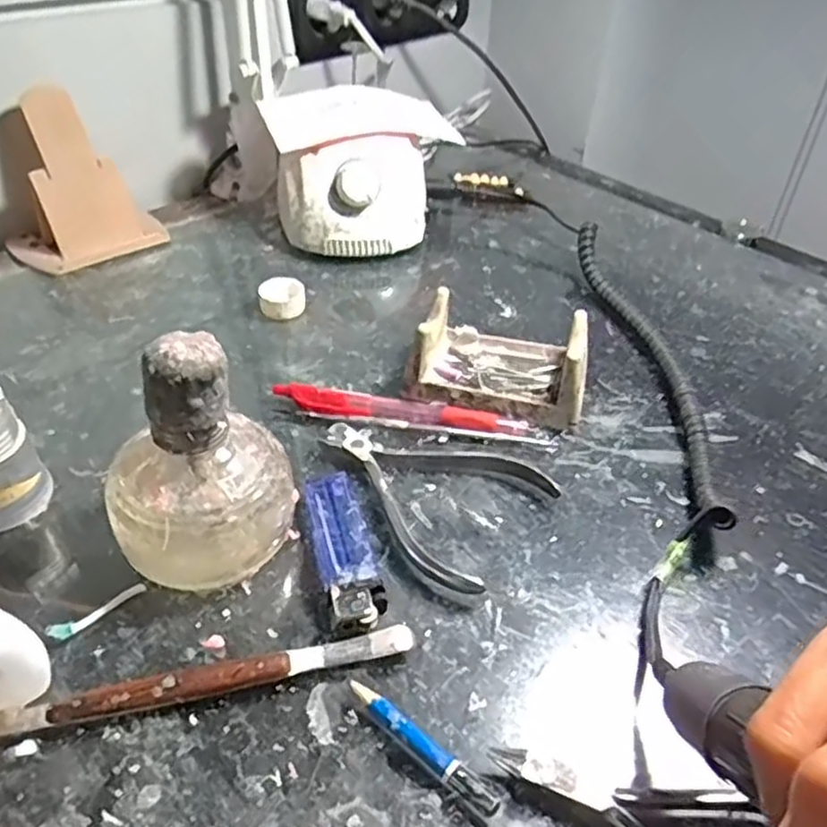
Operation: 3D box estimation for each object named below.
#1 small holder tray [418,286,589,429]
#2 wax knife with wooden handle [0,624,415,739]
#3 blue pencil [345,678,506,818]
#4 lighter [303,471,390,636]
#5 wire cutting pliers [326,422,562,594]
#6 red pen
[{"bbox_3d":[0.053,-0.034,0.405,0.091,0.043,0.061,12,41,10],"label":"small holder tray"},{"bbox_3d":[-0.084,0.101,0.262,0.170,0.009,0.012,-7,42,-13],"label":"wax knife with wooden handle"},{"bbox_3d":[0.002,0.117,0.251,0.065,0.009,0.009,31,47,28],"label":"blue pencil"},{"bbox_3d":[-0.031,0.059,0.313,0.024,0.013,0.081,-9,42,-15],"label":"lighter"},{"bbox_3d":[0.002,0.034,0.346,0.114,0.011,0.082,25,45,23],"label":"wire cutting pliers"},{"bbox_3d":[0.000,0.000,0.385,0.151,0.011,0.019,8,41,5],"label":"red pen"}]

